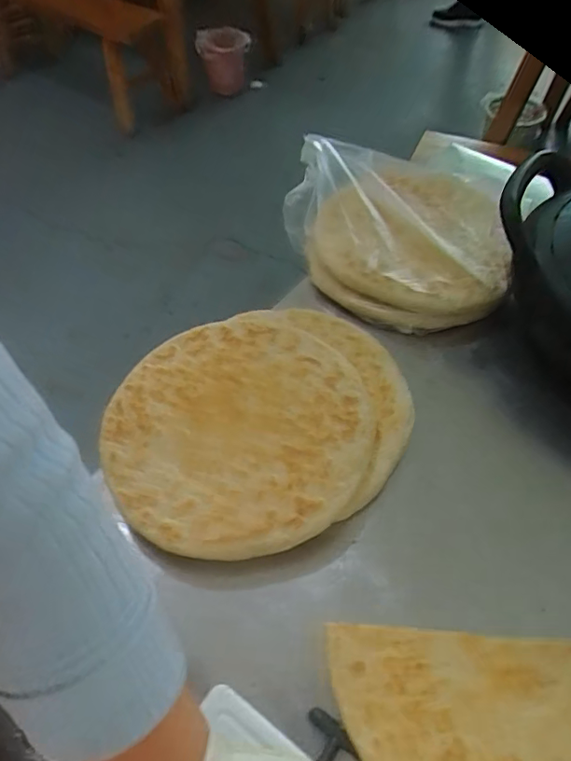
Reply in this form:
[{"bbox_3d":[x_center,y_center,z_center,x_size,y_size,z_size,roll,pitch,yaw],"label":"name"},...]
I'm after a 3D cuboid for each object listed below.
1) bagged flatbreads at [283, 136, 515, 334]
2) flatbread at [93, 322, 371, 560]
[{"bbox_3d":[0.127,-0.177,0.633,0.252,0.086,0.214,5,54,6],"label":"bagged flatbreads"},{"bbox_3d":[-0.045,0.047,0.520,0.244,0.027,0.241,-1,54,1],"label":"flatbread"}]

